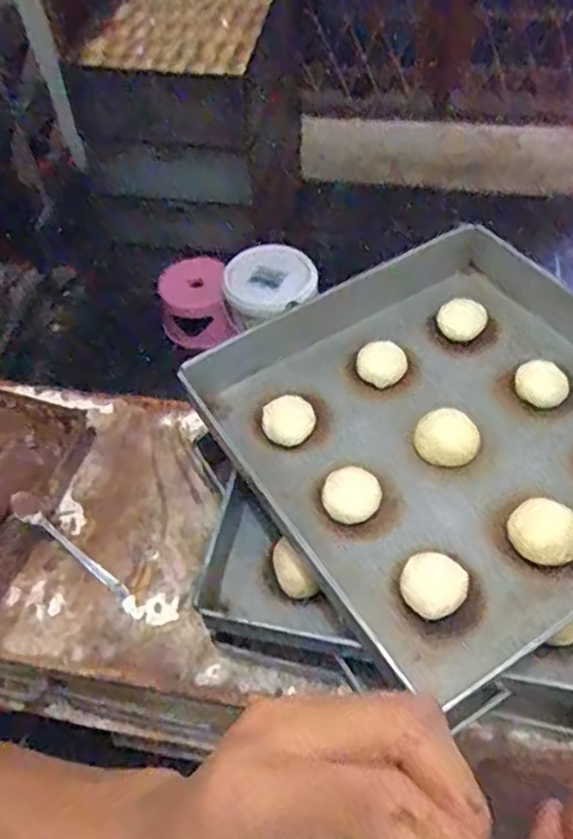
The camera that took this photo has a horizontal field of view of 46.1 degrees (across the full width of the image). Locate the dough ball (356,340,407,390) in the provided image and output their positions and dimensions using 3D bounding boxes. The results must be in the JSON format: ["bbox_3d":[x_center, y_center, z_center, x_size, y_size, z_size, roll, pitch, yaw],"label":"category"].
[{"bbox_3d":[0.105,-0.062,0.742,0.050,0.025,0.047,-2,52,3],"label":"dough ball"}]

